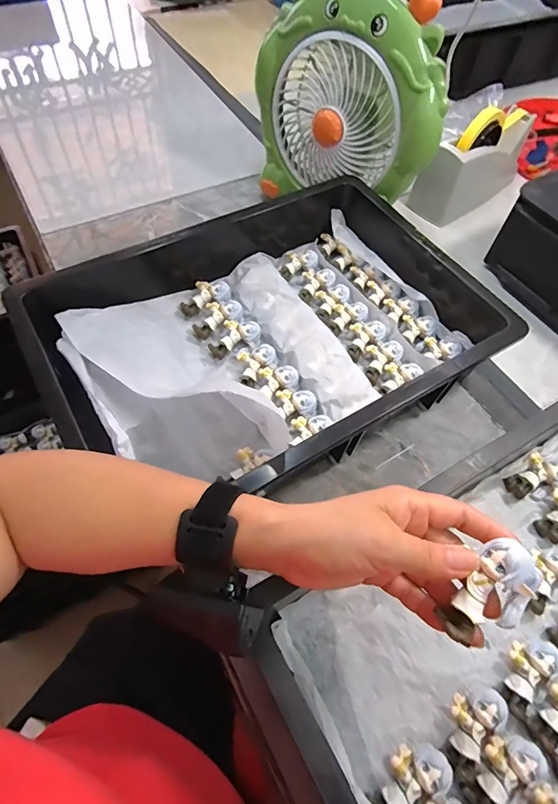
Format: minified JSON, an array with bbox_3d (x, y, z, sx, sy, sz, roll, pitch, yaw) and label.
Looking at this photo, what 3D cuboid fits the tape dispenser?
[{"bbox_3d":[0.303,-0.371,0.658,0.212,0.122,0.075,-35,67,-21],"label":"tape dispenser"}]

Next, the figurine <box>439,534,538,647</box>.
[{"bbox_3d":[0.120,0.108,0.243,0.033,0.028,0.060,41,100,22],"label":"figurine"}]

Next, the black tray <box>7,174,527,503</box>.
[{"bbox_3d":[0.012,-0.093,0.490,0.450,0.094,0.339,-31,65,-19],"label":"black tray"}]

